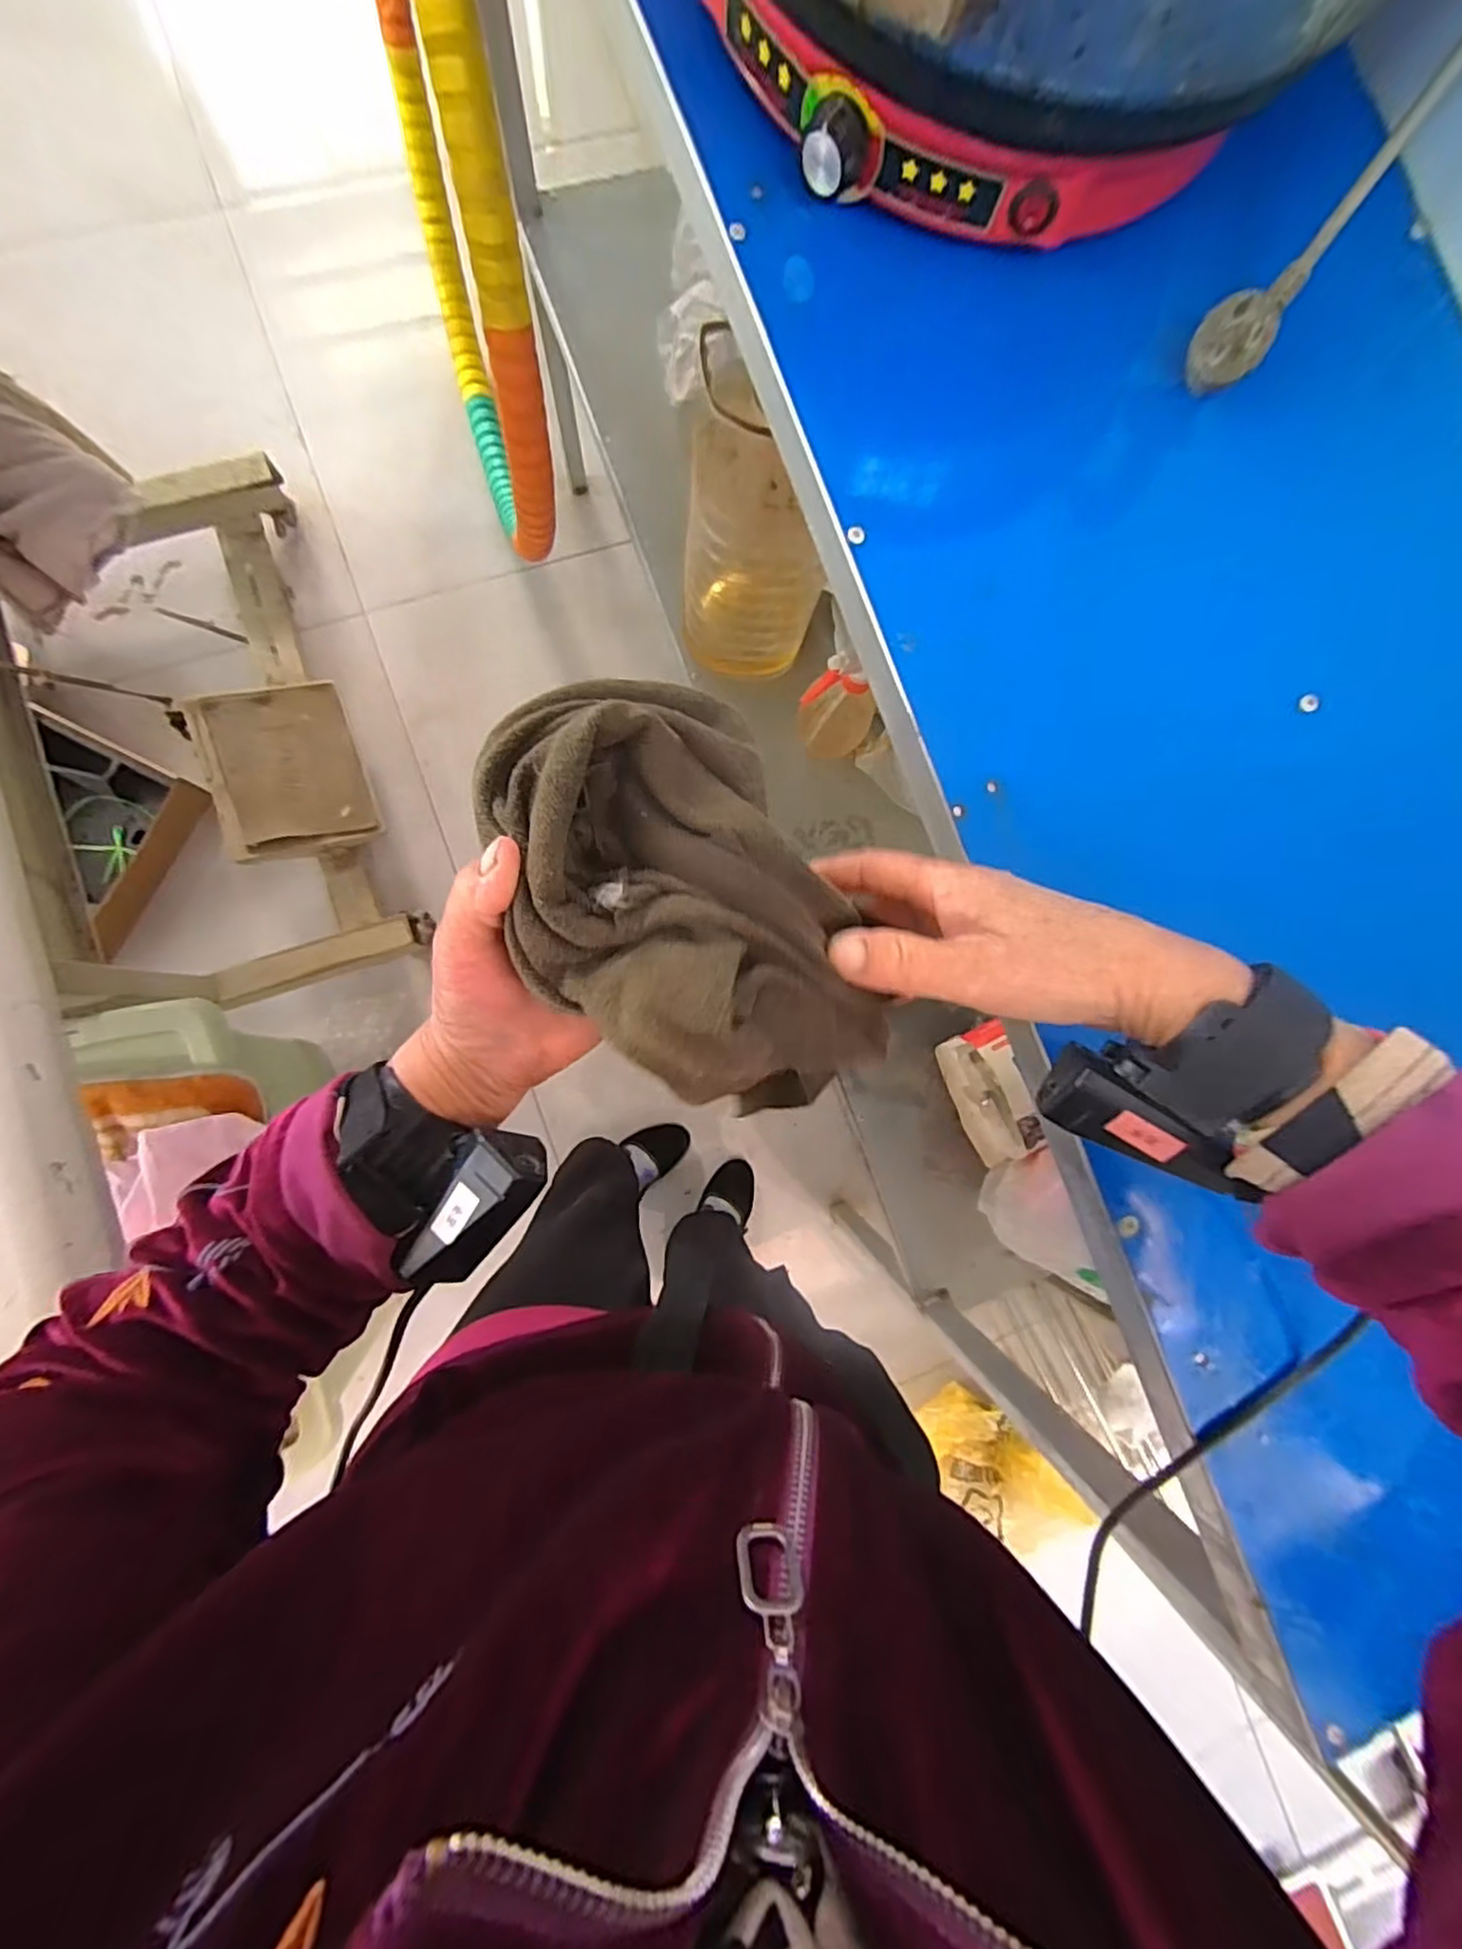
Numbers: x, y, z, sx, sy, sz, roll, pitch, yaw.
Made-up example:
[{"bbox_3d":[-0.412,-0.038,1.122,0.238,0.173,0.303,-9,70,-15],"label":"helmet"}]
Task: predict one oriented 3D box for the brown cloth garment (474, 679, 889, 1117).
[{"bbox_3d":[-0.020,-0.028,0.239,0.106,0.042,0.170,-28,89,-7],"label":"brown cloth garment"}]

